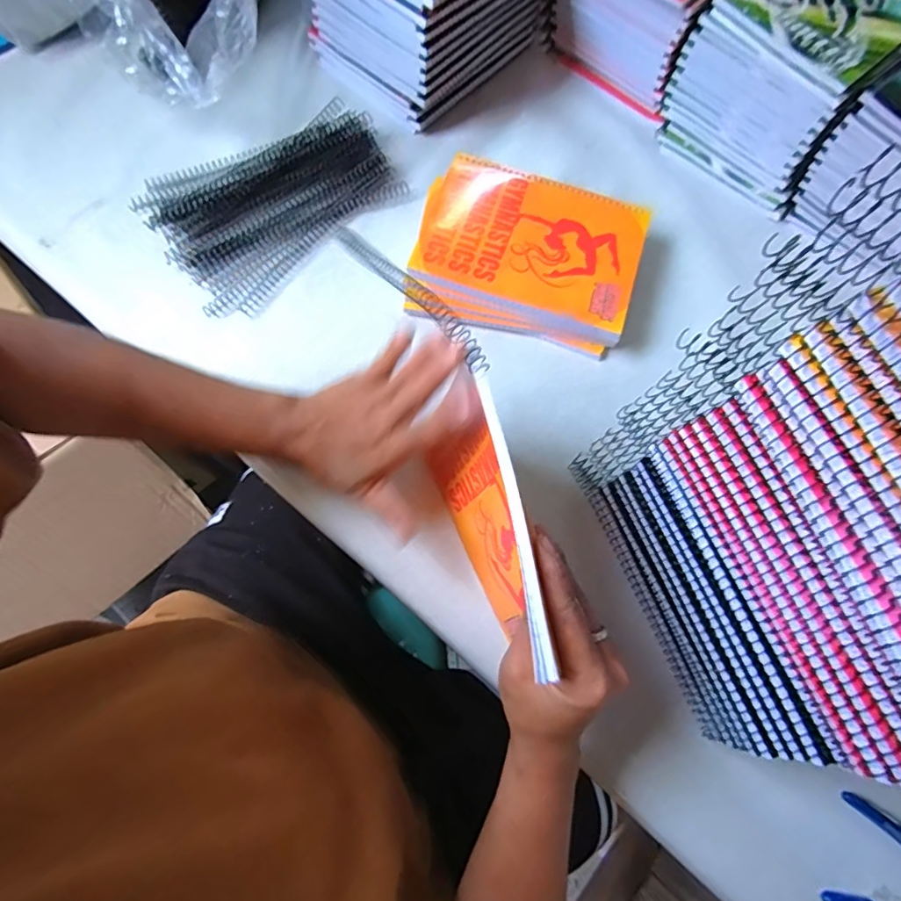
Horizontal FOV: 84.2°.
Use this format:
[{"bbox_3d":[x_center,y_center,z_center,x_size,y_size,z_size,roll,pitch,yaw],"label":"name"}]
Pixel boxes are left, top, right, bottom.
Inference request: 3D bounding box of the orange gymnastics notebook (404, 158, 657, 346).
[{"bbox_3d":[0.077,-0.193,0.464,0.196,0.014,0.150,19,72,2],"label":"orange gymnastics notebook"}]

